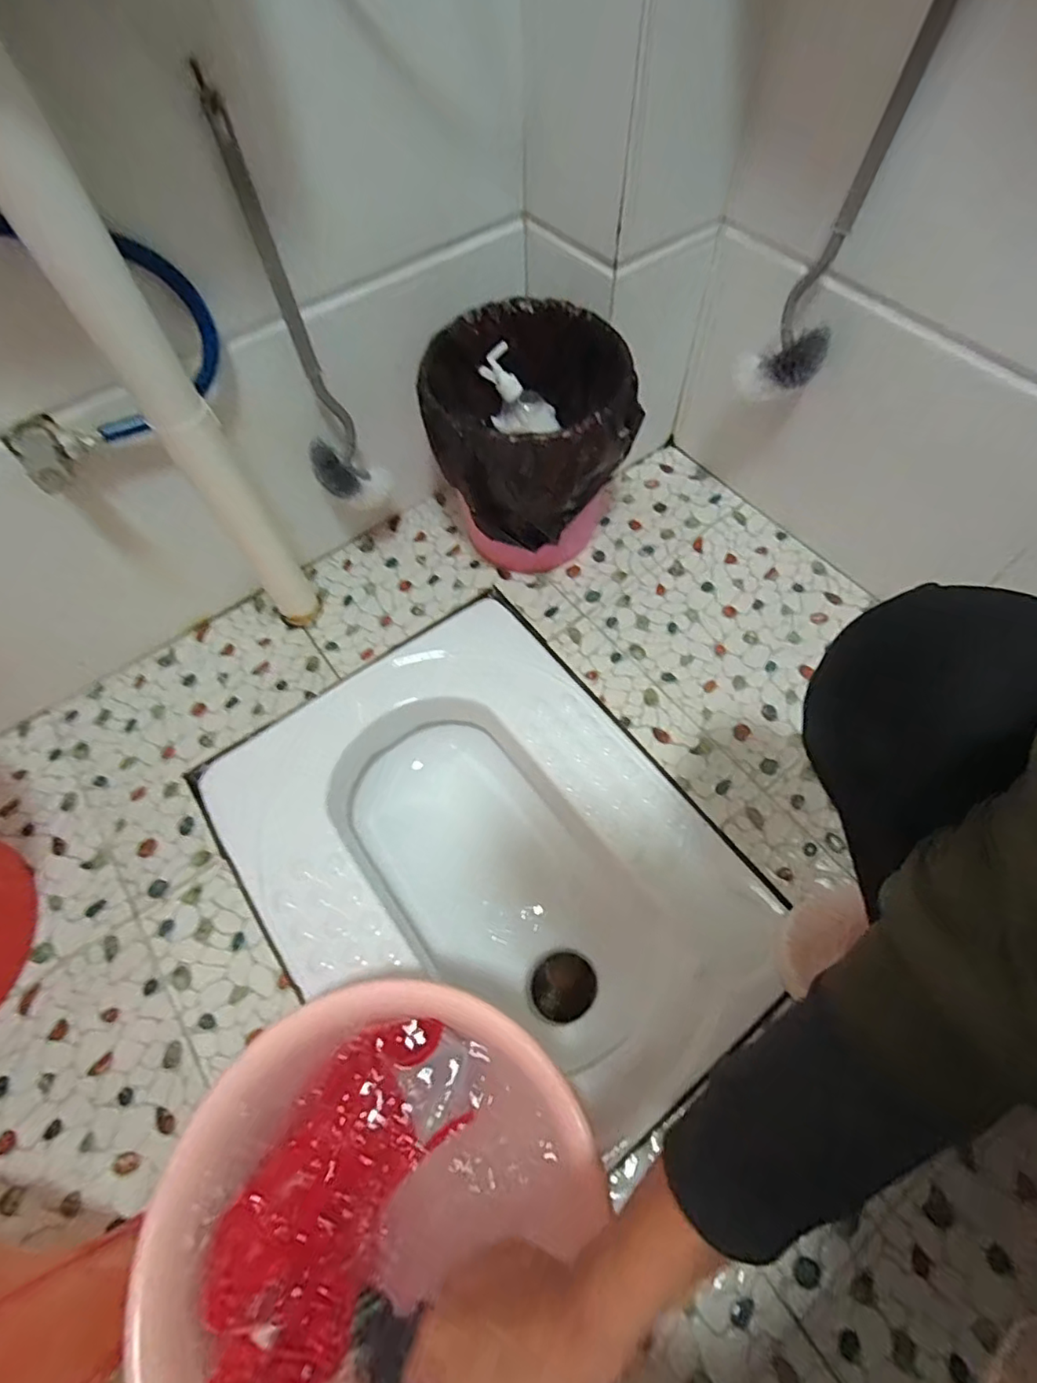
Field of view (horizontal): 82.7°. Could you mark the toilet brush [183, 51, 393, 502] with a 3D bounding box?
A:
[{"bbox_3d":[-0.212,-0.340,0.586,0.082,0.361,0.072,-22,58,-8],"label":"toilet brush"}]

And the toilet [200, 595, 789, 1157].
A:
[{"bbox_3d":[-0.049,0.190,0.699,0.421,0.146,0.504,-34,61,-15],"label":"toilet"}]

